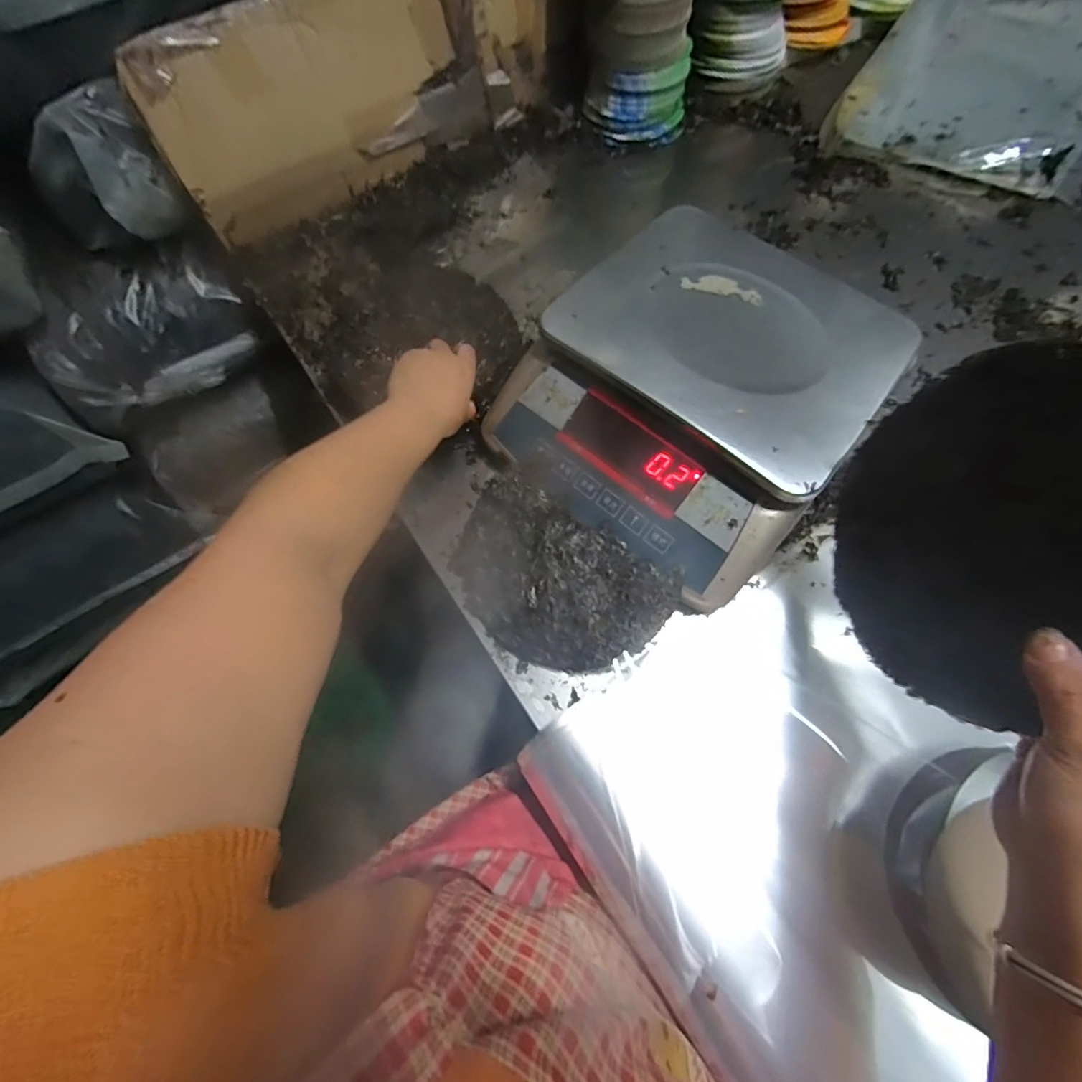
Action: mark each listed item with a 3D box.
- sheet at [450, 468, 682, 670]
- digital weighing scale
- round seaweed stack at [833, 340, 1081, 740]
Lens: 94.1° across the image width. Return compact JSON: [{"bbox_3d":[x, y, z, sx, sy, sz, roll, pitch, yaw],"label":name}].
[{"bbox_3d":[0.008,0.038,0.462,0.202,0.012,0.151,32,83,15],"label":"sheet"},{"bbox_3d":[0.137,-0.143,0.468,0.294,0.096,0.303,37,73,17],"label":"digital weighing scale"},{"bbox_3d":[0.257,-0.001,0.284,0.017,0.202,0.198,5,99,-12],"label":"round seaweed stack"}]

